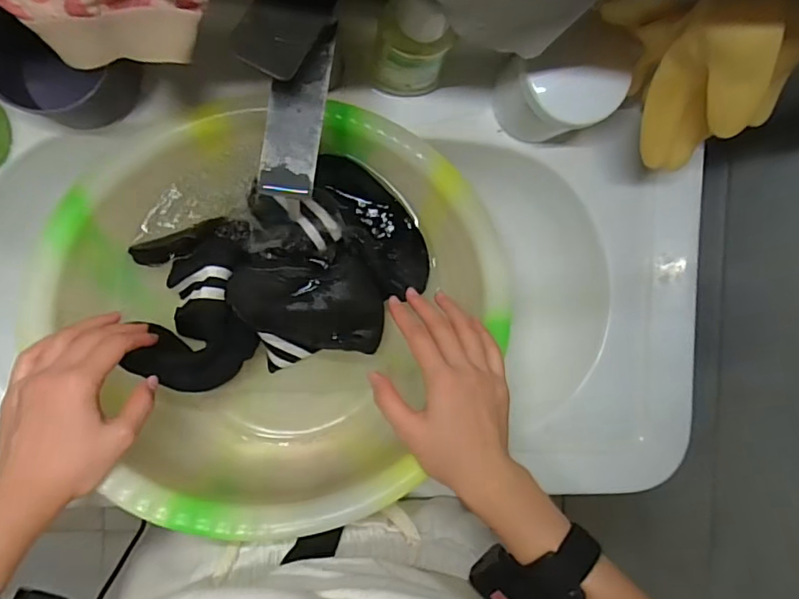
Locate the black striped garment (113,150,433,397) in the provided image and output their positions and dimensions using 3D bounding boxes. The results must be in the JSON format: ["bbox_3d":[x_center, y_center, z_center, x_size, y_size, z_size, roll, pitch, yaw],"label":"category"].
[{"bbox_3d":[-0.107,-0.024,0.501,0.263,0.085,0.190,-30,96,-5],"label":"black striped garment"}]

